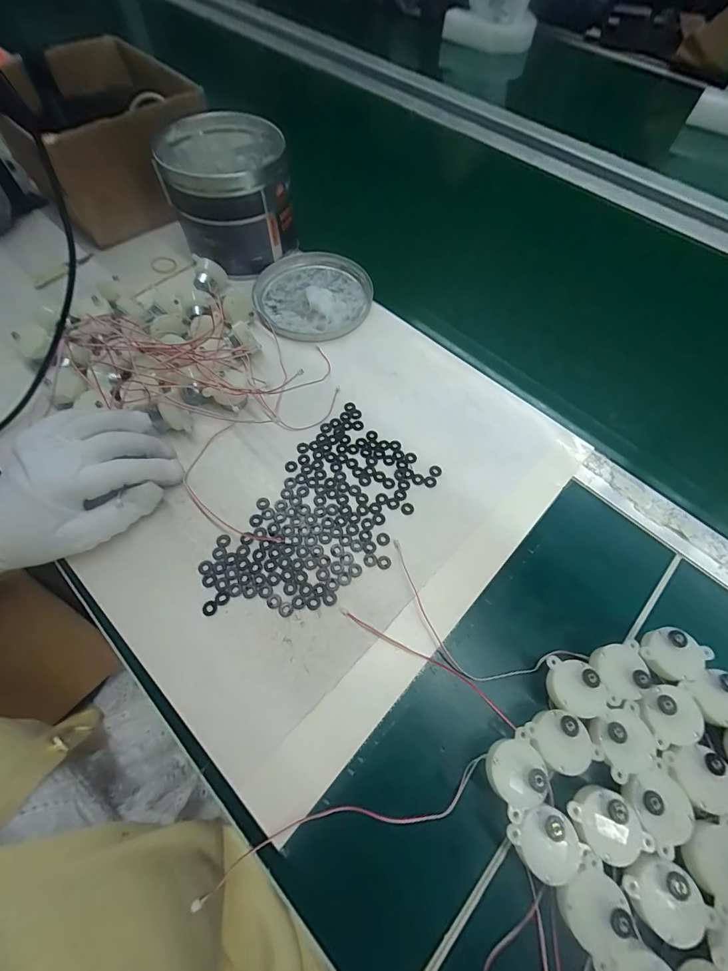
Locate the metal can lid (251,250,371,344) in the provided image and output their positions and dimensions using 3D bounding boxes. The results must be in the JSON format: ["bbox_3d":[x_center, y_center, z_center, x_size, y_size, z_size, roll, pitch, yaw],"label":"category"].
[{"bbox_3d":[-0.058,-0.218,0.426,0.125,0.013,0.139,-13,64,-8],"label":"metal can lid"}]

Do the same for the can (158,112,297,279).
[{"bbox_3d":[-0.148,-0.323,0.429,0.124,0.104,0.132,-16,65,-10],"label":"can"}]

